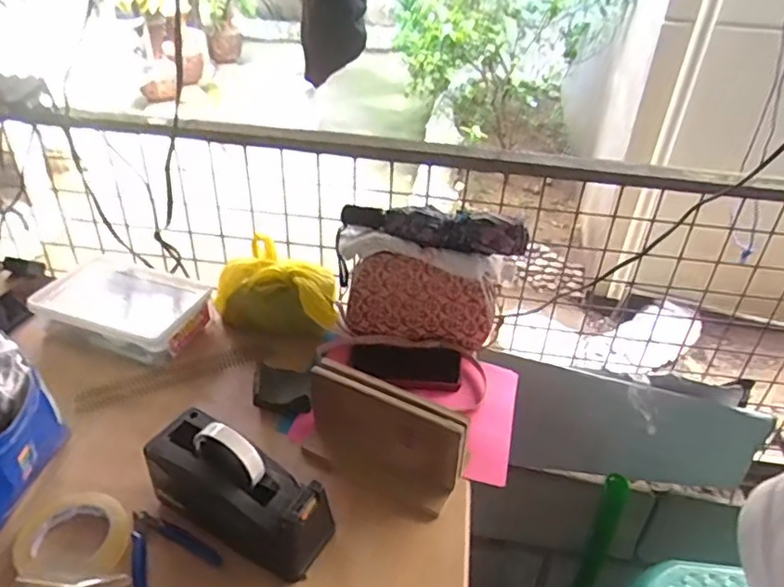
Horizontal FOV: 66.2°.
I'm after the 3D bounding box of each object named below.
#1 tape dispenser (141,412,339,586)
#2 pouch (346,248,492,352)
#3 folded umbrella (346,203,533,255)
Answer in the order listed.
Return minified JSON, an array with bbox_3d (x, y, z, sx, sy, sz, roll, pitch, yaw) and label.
[{"bbox_3d":[-0.159,0.203,0.628,0.204,0.115,0.073,19,38,21],"label":"tape dispenser"},{"bbox_3d":[0.043,0.006,0.938,0.219,0.143,0.031,7,36,5],"label":"pouch"},{"bbox_3d":[0.055,-0.094,0.871,0.272,0.044,0.048,14,37,15],"label":"folded umbrella"}]

